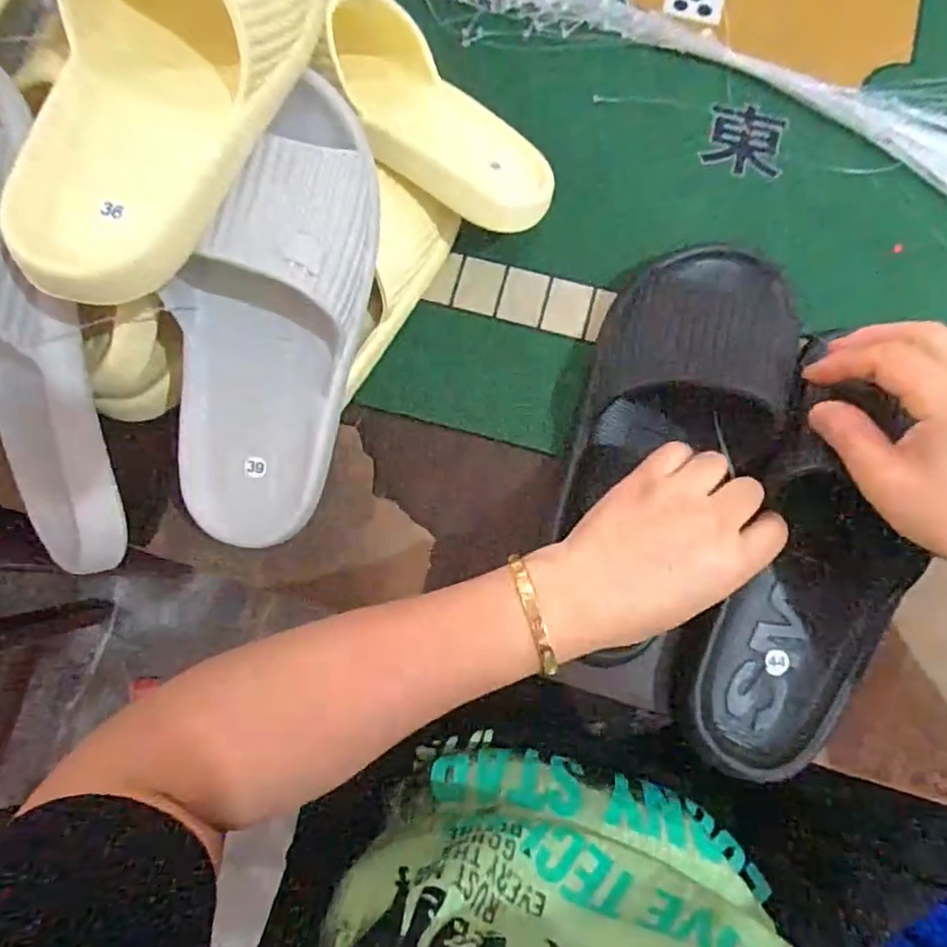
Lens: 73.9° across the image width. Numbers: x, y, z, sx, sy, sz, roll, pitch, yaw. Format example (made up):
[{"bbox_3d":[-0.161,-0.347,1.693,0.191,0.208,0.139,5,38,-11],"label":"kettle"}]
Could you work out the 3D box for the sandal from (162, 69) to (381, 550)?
[{"bbox_3d":[-0.118,-0.084,0.347,0.100,0.077,0.258,17,104,4],"label":"sandal"}]

